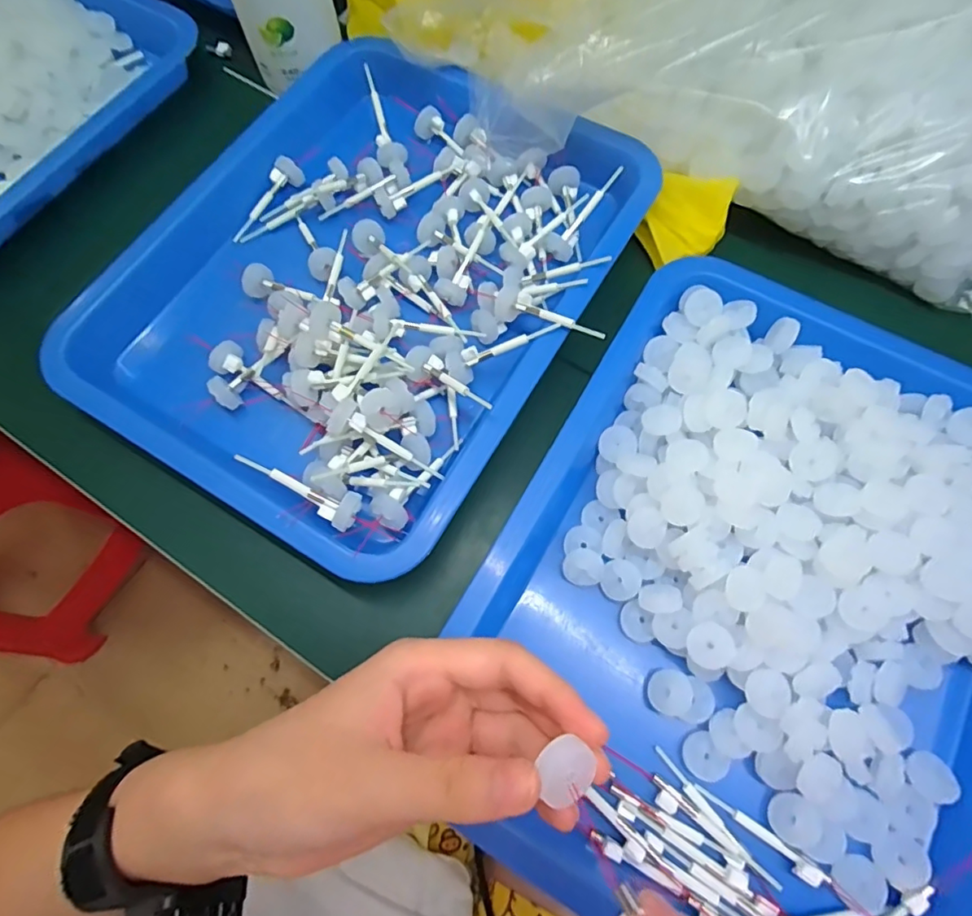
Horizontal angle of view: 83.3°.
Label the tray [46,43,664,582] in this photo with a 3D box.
[{"bbox_3d":[-0.074,-0.114,0.346,0.262,0.047,0.315,29,74,10],"label":"tray"}]

